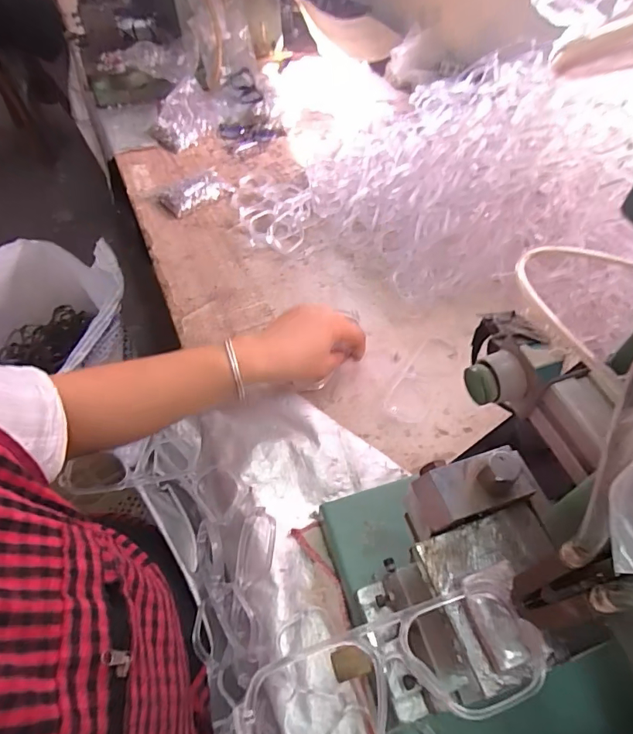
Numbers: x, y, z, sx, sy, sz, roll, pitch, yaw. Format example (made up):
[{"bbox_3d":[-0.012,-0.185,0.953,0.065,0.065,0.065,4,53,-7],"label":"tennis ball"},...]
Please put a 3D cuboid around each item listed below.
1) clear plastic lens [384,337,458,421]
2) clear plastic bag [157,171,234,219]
[{"bbox_3d":[0.129,0.012,0.546,0.051,0.015,0.142,26,58,19],"label":"clear plastic lens"},{"bbox_3d":[-0.207,-0.302,0.760,0.116,0.032,0.061,-37,61,-23],"label":"clear plastic bag"}]

